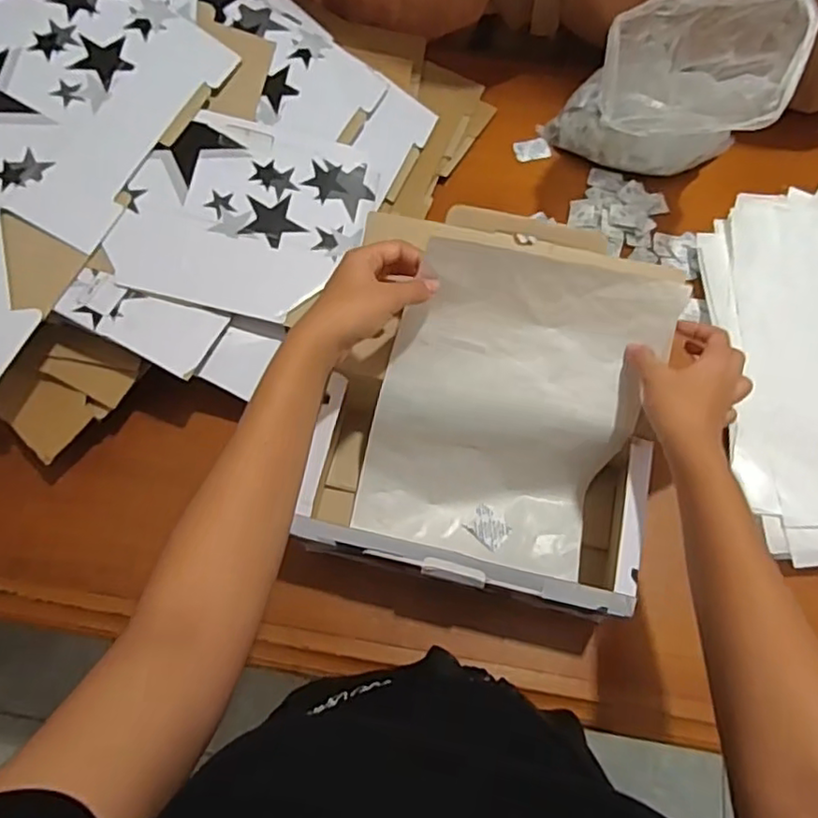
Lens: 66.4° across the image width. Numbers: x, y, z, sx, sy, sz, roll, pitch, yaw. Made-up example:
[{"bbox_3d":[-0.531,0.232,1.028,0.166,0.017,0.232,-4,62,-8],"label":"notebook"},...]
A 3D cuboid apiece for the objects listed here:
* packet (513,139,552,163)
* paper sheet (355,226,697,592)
[{"bbox_3d":[0.150,-0.317,0.763,0.043,0.004,0.030,-12,69,-4],"label":"packet"},{"bbox_3d":[0.083,0.014,0.551,0.213,0.297,0.038,16,25,1],"label":"paper sheet"}]

